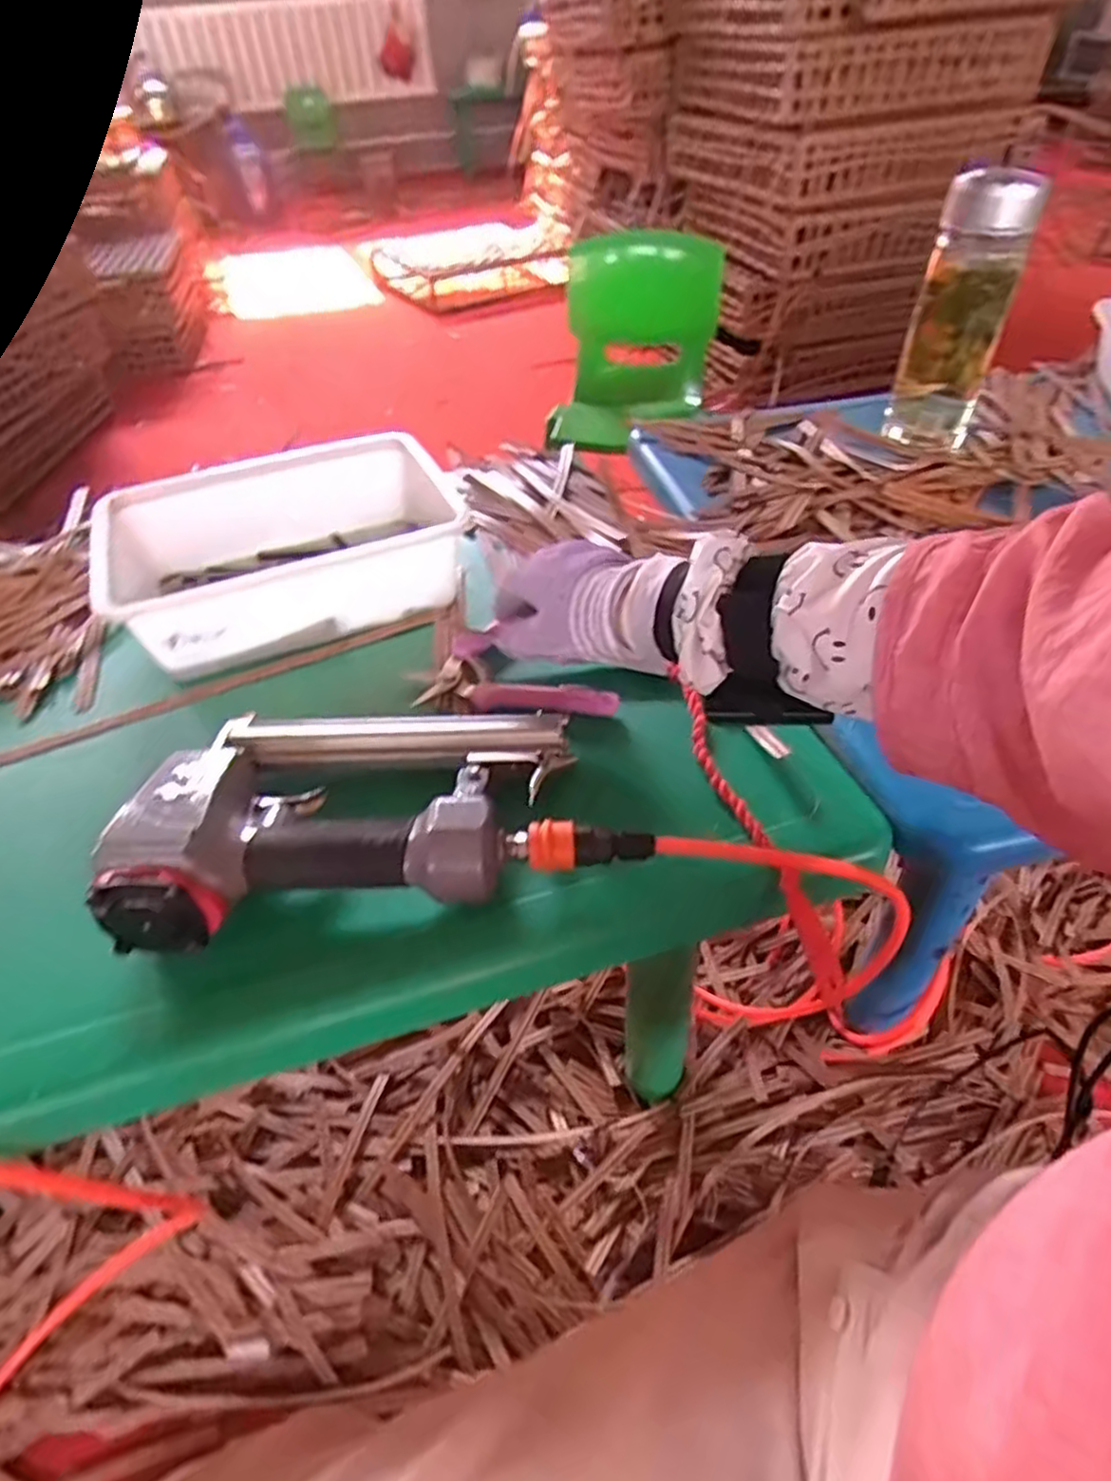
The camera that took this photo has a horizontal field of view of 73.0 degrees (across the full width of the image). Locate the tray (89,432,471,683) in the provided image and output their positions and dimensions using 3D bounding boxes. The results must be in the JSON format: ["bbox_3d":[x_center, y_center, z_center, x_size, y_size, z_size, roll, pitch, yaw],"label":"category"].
[{"bbox_3d":[-0.217,-0.157,0.614,0.267,0.075,0.189,-20,48,-16],"label":"tray"}]

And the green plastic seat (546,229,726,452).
[{"bbox_3d":[0.148,-0.739,1.398,0.275,0.295,0.277,9,45,13],"label":"green plastic seat"}]

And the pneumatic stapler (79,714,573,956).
[{"bbox_3d":[-0.108,0.038,0.417,0.220,0.070,0.156,-2,46,2],"label":"pneumatic stapler"}]

